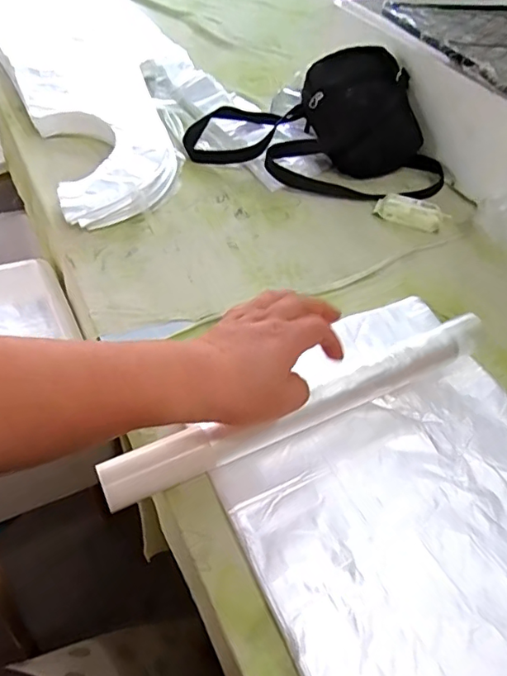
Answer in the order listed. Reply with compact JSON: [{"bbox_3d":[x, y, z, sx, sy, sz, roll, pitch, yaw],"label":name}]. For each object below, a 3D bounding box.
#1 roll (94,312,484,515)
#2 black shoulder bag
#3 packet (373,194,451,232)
[{"bbox_3d":[0.055,0.060,0.487,0.391,0.036,0.034,-20,54,-19],"label":"roll"},{"bbox_3d":[0.102,-0.332,0.794,0.389,0.121,0.213,12,48,6],"label":"black shoulder bag"},{"bbox_3d":[0.221,-0.176,0.733,0.097,0.021,0.042,18,48,7],"label":"packet"}]

